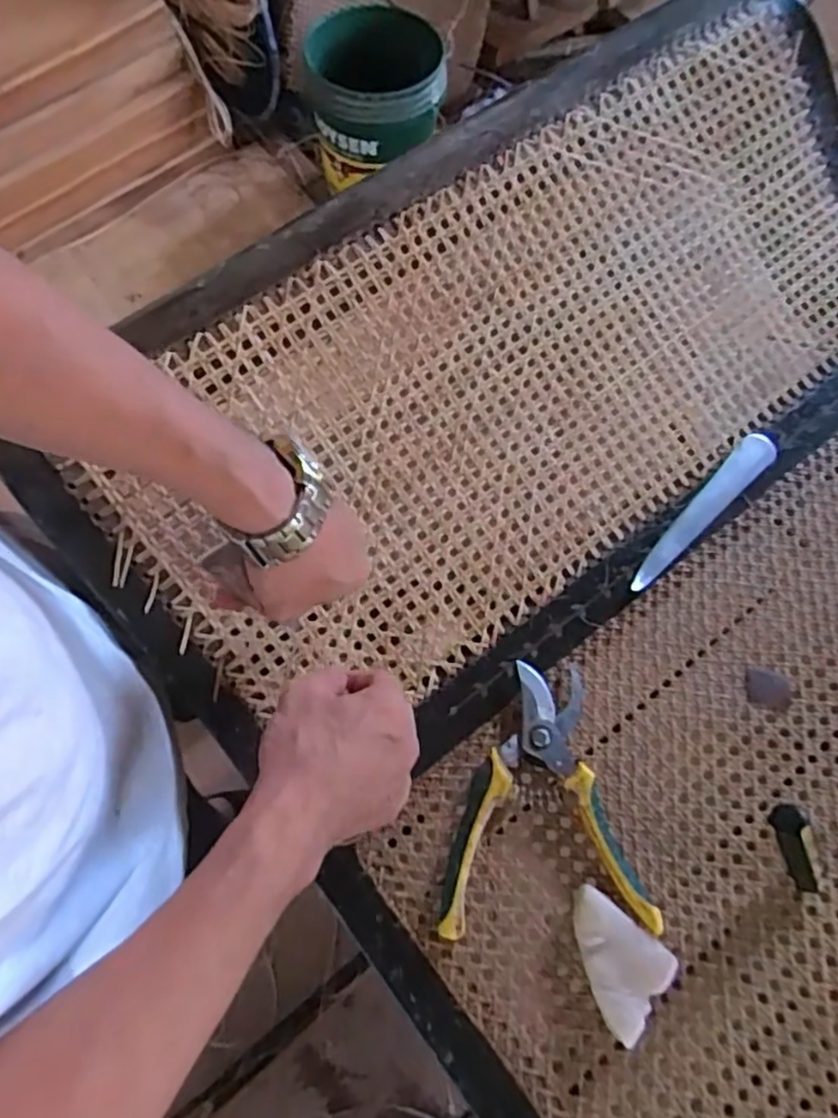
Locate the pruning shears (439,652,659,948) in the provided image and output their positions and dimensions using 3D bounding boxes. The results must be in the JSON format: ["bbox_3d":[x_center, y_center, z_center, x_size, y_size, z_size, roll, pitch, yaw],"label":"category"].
[{"bbox_3d":[0.080,0.158,0.467,0.133,0.024,0.169,-1,71,-2],"label":"pruning shears"}]

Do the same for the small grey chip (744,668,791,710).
[{"bbox_3d":[0.256,0.095,0.503,0.031,0.006,0.026,14,72,3],"label":"small grey chip"}]

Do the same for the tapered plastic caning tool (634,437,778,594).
[{"bbox_3d":[0.233,-0.038,0.559,0.029,0.005,0.180,42,75,12],"label":"tapered plastic caning tool"}]

